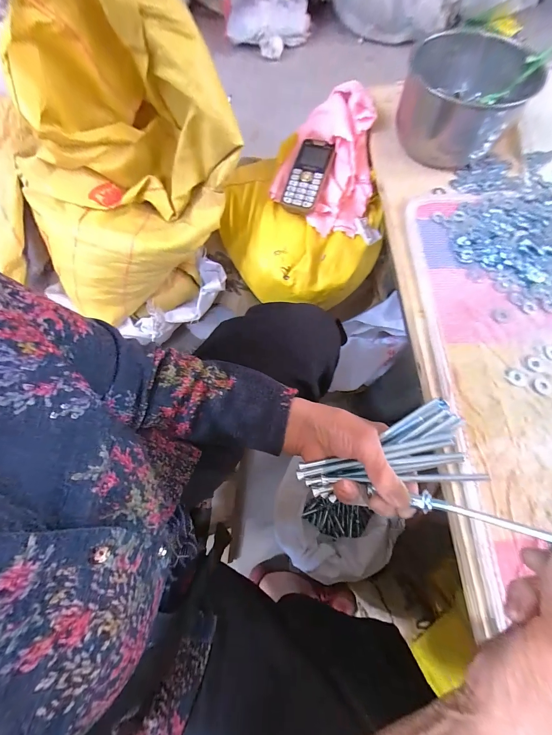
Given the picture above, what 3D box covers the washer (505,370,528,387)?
[{"bbox_3d":[0.274,0.011,0.328,0.024,0.004,0.020,17,71,6],"label":"washer"}]

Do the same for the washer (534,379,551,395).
[{"bbox_3d":[0.292,0.021,0.316,0.018,0.004,0.018,0,70,0],"label":"washer"}]

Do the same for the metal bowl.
[{"bbox_3d":[0.279,-0.412,0.442,0.164,0.090,0.181,22,71,8],"label":"metal bowl"}]

